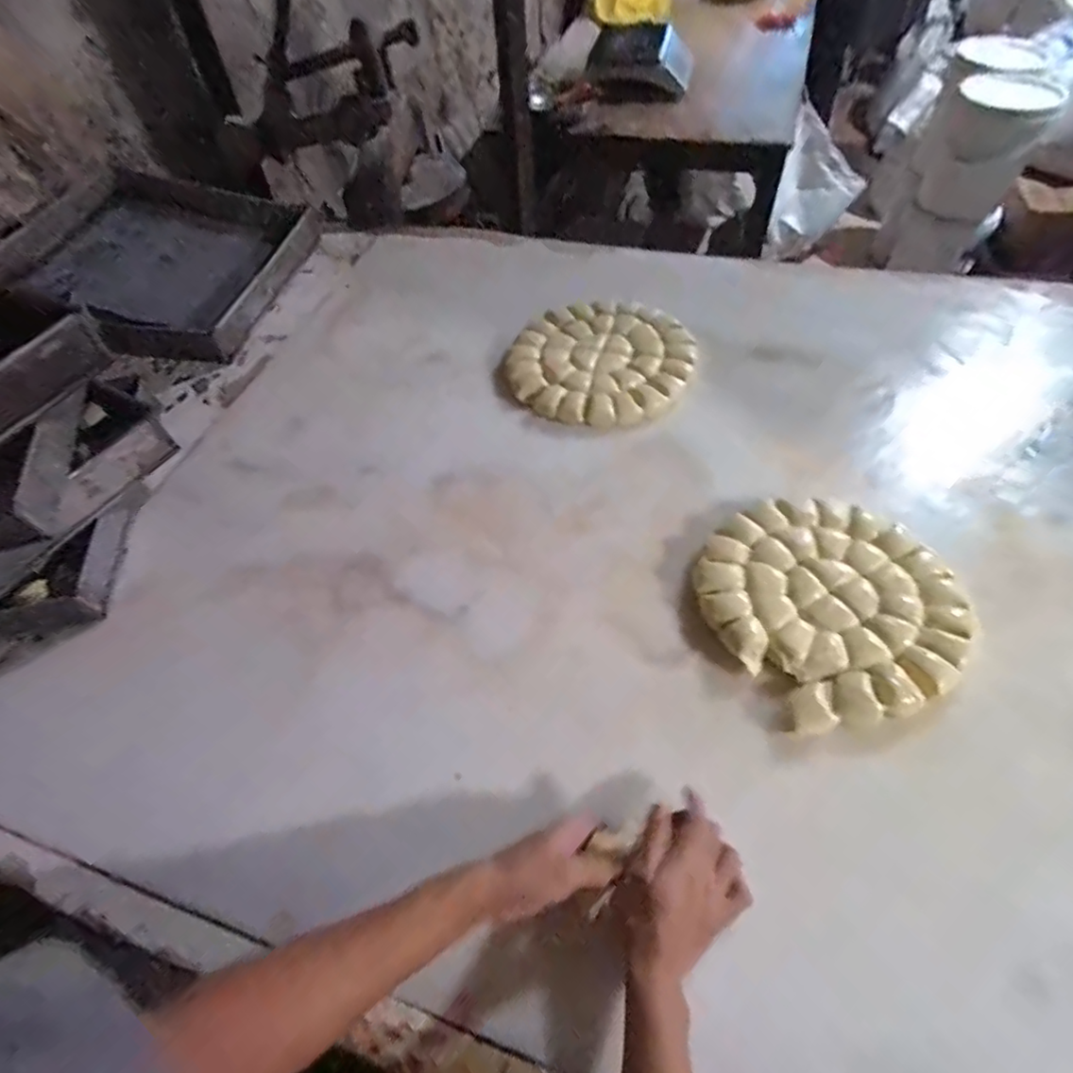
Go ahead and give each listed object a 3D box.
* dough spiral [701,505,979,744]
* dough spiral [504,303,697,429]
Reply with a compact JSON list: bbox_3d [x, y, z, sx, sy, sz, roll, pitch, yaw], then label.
[{"bbox_3d":[0.325,0.067,0.624,0.254,0.026,0.256,-25,57,-12],"label":"dough spiral"},{"bbox_3d":[0.100,-0.286,0.902,0.284,0.042,0.273,-2,53,3],"label":"dough spiral"}]

